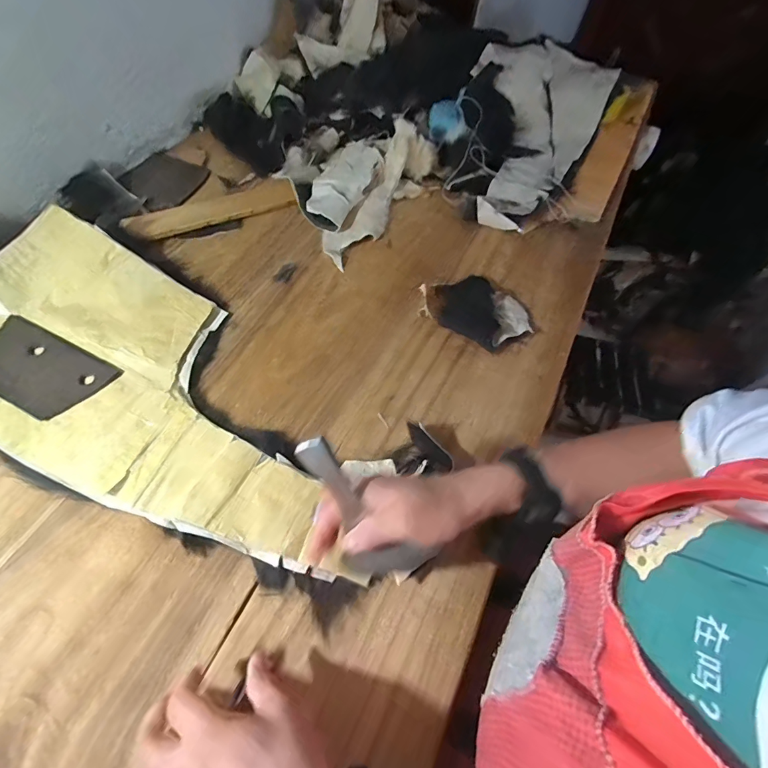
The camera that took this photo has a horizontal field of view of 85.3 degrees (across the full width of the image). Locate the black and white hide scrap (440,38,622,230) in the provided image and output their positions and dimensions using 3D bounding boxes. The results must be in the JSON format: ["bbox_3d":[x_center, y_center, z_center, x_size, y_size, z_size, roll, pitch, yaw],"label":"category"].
[{"bbox_3d":[0.267,-0.498,0.797,0.254,0.098,0.578,25,60,11],"label":"black and white hide scrap"}]

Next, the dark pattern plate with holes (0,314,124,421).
[{"bbox_3d":[-0.412,-0.020,0.494,0.168,0.004,0.091,25,60,12],"label":"dark pattern plate with holes"}]

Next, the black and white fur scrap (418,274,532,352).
[{"bbox_3d":[0.128,-0.107,0.582,0.147,0.023,0.105,32,62,15],"label":"black and white fur scrap"}]

